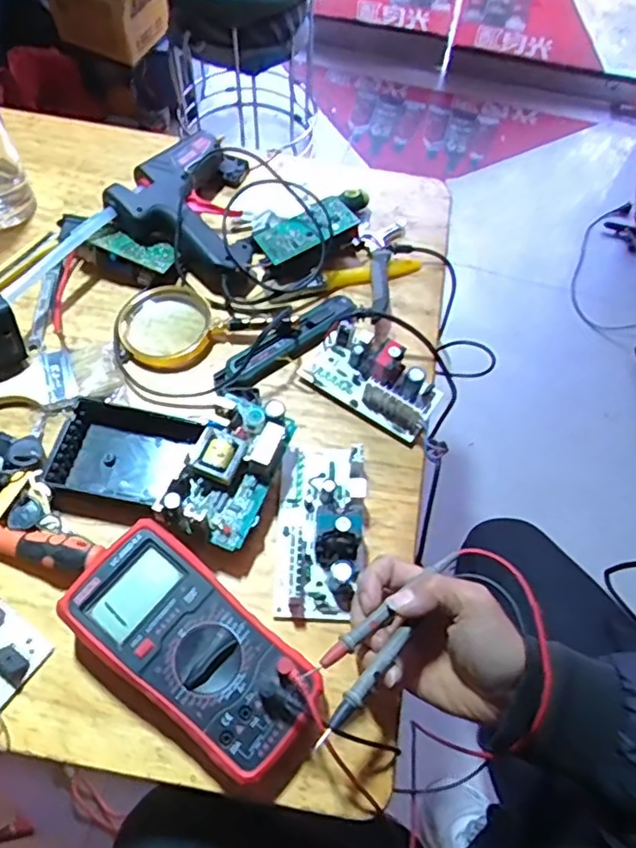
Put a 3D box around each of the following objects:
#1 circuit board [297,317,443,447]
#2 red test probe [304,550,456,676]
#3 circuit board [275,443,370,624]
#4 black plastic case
[{"bbox_3d":[0.052,-0.045,0.561,0.127,0.042,0.070,31,64,13],"label":"circuit board"},{"bbox_3d":[0.047,0.130,0.413,0.137,0.012,0.009,-32,68,-24],"label":"red test probe"},{"bbox_3d":[0.004,0.080,0.487,0.075,0.043,0.150,7,61,0],"label":"circuit board"},{"bbox_3d":[-0.169,0.026,0.512,0.106,0.025,0.090,17,62,6],"label":"black plastic case"}]

